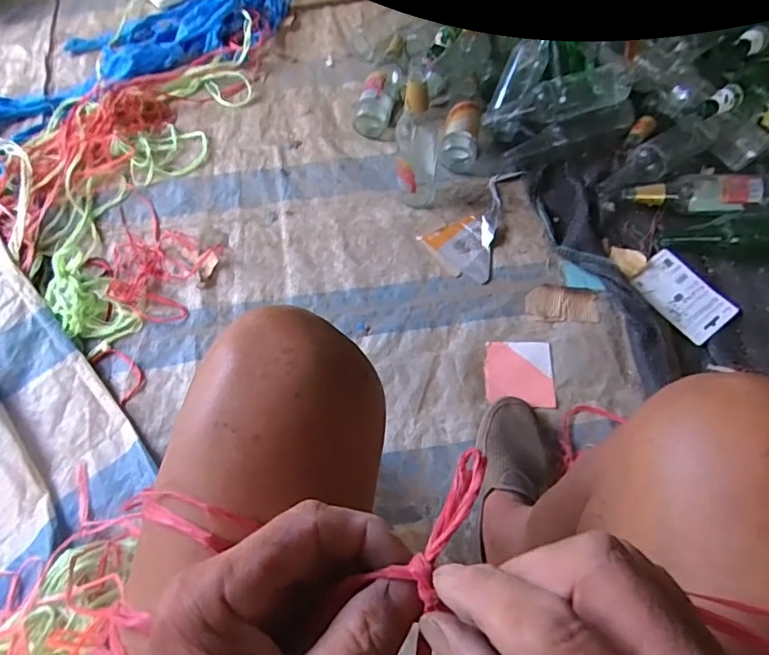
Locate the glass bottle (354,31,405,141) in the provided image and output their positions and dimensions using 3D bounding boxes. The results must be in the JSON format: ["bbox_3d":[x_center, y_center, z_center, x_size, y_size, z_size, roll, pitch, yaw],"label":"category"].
[{"bbox_3d":[0.005,-0.521,1.088,0.070,0.062,0.280,13,65,8],"label":"glass bottle"}]

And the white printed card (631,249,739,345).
[{"bbox_3d":[0.509,-0.056,0.888,0.112,0.008,0.154,-35,70,-17],"label":"white printed card"}]

